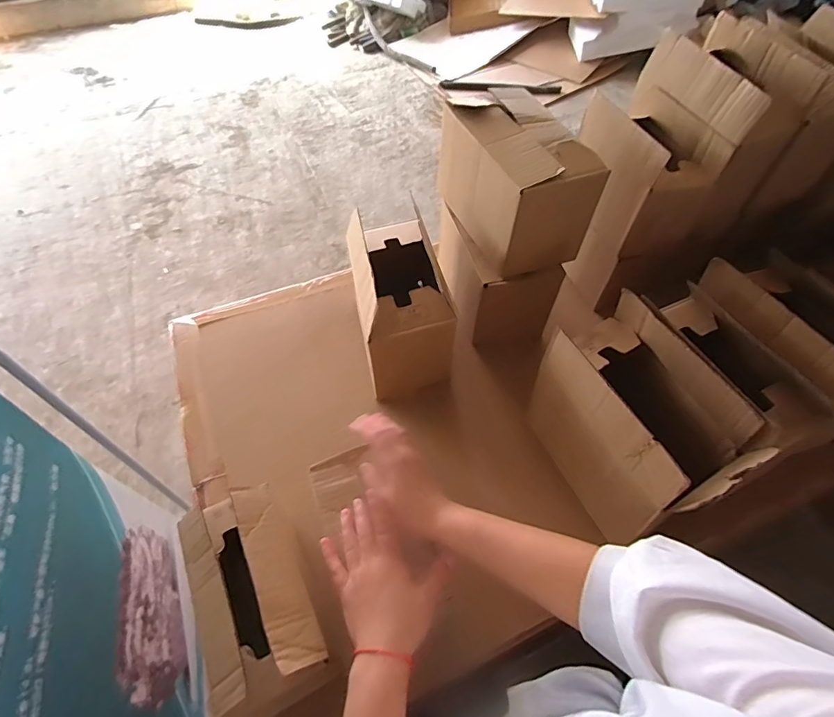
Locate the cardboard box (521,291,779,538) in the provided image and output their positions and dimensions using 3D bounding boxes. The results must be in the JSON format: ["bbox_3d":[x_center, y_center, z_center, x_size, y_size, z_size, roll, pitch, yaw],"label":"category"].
[{"bbox_3d":[0.272,0.065,0.571,0.145,0.160,0.243,-20,56,-14],"label":"cardboard box"}]

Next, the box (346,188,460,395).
[{"bbox_3d":[-0.025,-0.097,0.700,0.128,0.158,0.242,-9,54,-6],"label":"box"}]

